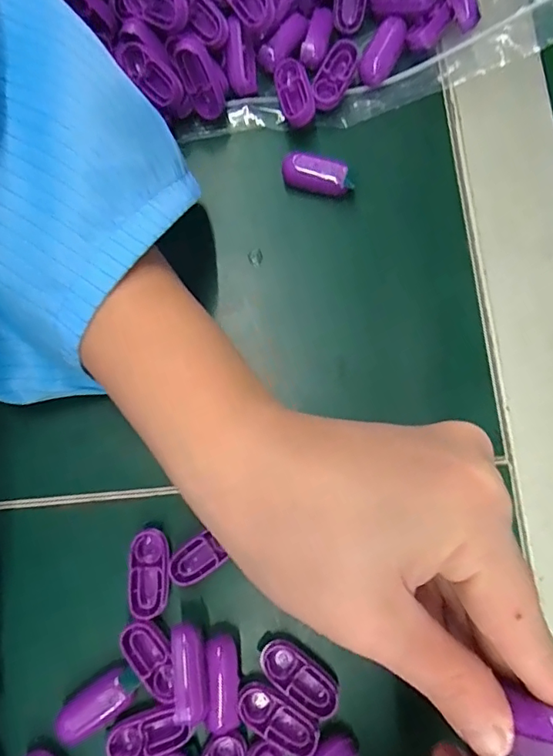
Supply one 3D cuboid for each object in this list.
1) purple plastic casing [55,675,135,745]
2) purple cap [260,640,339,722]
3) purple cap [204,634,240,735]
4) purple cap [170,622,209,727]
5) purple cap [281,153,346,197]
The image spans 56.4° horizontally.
[{"bbox_3d":[-0.071,0.130,0.201,0.030,0.006,0.016,-35,81,-7],"label":"purple plastic casing"},{"bbox_3d":[0.009,0.119,0.204,0.033,0.007,0.017,36,80,6],"label":"purple cap"},{"bbox_3d":[-0.021,0.119,0.201,0.012,0.007,0.032,-5,79,-2],"label":"purple cap"},{"bbox_3d":[-0.033,0.111,0.195,0.011,0.009,0.033,-10,63,-3],"label":"purple cap"},{"bbox_3d":[0.018,-0.096,0.244,0.030,0.015,0.012,14,79,2],"label":"purple cap"}]

